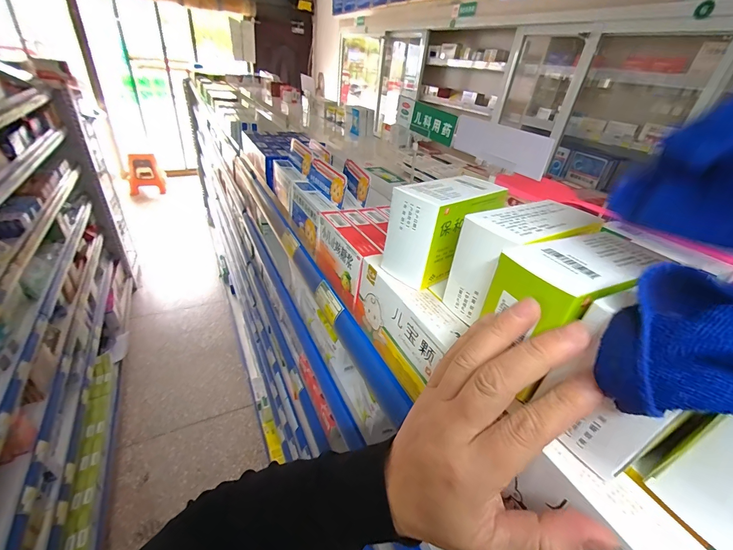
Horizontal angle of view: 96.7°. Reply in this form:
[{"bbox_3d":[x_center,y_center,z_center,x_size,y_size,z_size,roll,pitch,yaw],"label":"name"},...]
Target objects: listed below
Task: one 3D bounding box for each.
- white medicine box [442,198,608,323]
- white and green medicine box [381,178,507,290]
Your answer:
[{"bbox_3d":[0.136,-0.013,0.288,0.115,0.079,0.060,-10,37,-25],"label":"white medicine box"},{"bbox_3d":[0.083,-0.044,0.341,0.122,0.093,0.057,-18,40,-33],"label":"white and green medicine box"}]

